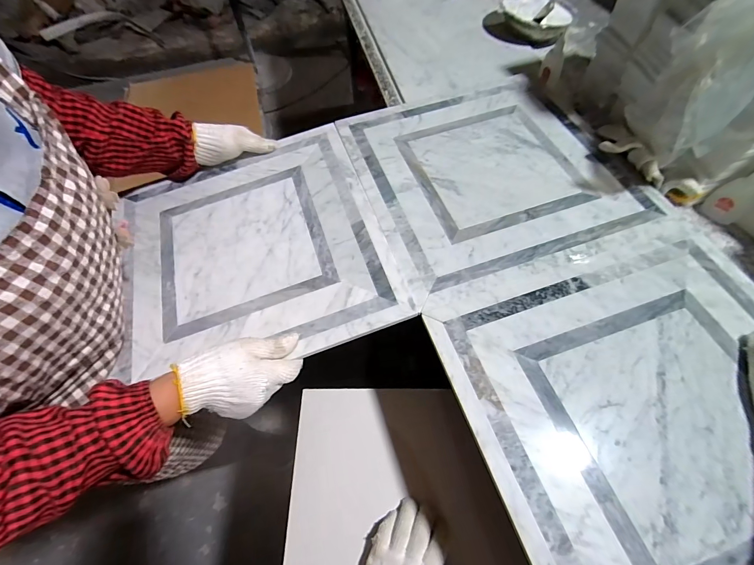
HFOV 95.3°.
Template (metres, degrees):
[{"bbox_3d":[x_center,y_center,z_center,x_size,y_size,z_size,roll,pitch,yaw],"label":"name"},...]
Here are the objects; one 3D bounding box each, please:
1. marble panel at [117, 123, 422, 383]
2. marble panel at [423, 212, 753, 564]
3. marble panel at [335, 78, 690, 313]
[{"bbox_3d":[-0.184,-0.055,0.504,0.368,0.012,0.383,-20,61,-4],"label":"marble panel"},{"bbox_3d":[0.336,0.137,0.370,0.429,0.018,0.411,-16,62,-11],"label":"marble panel"},{"bbox_3d":[0.177,-0.189,0.550,0.400,0.009,0.386,-20,60,-10],"label":"marble panel"}]

